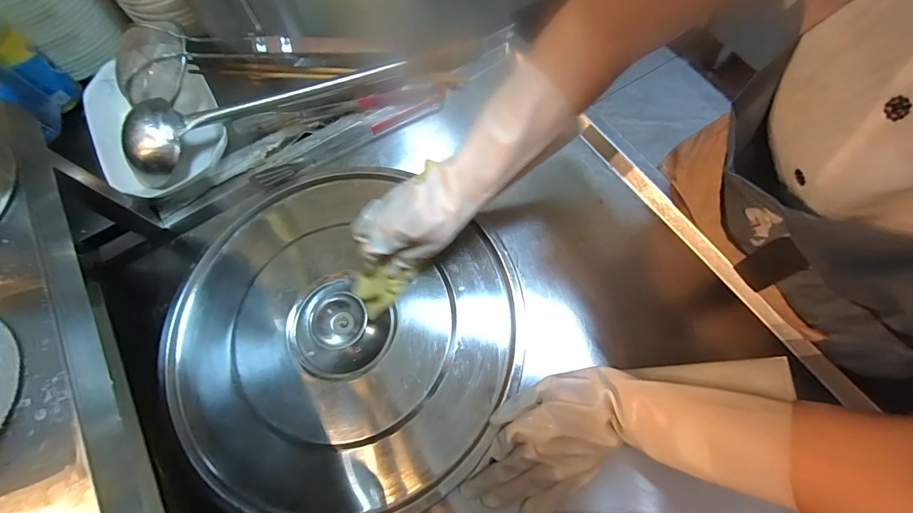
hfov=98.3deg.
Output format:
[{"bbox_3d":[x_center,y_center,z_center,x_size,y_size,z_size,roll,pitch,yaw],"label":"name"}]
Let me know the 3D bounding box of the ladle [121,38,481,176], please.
[{"bbox_3d":[-0.217,-0.223,0.534,0.432,0.061,0.091,-28,68,-11],"label":"ladle"}]

